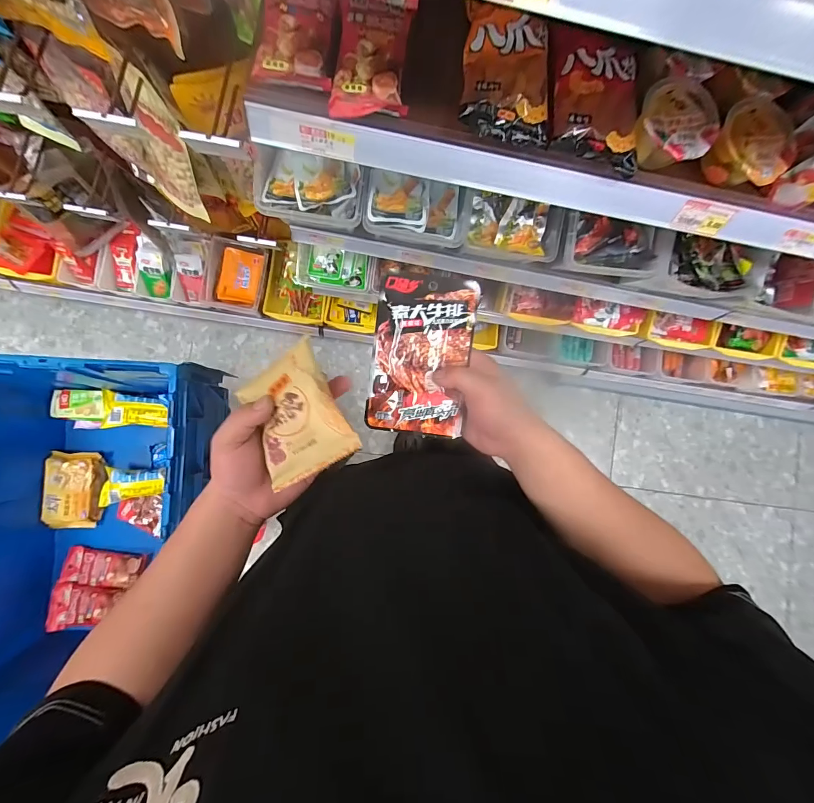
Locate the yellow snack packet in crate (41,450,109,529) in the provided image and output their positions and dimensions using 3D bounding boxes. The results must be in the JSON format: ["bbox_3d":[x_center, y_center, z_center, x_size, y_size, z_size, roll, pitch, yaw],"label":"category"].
[{"bbox_3d":[-0.686,0.186,0.789,0.116,0.031,0.152,3,87,-6],"label":"yellow snack packet in crate"}]

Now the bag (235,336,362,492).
[{"bbox_3d":[-0.092,0.011,0.323,0.078,0.030,0.099,-29,91,13],"label":"bag"}]

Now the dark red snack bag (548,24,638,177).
[{"bbox_3d":[0.217,-0.347,0.439,0.102,0.041,0.161,1,87,-6],"label":"dark red snack bag"}]

